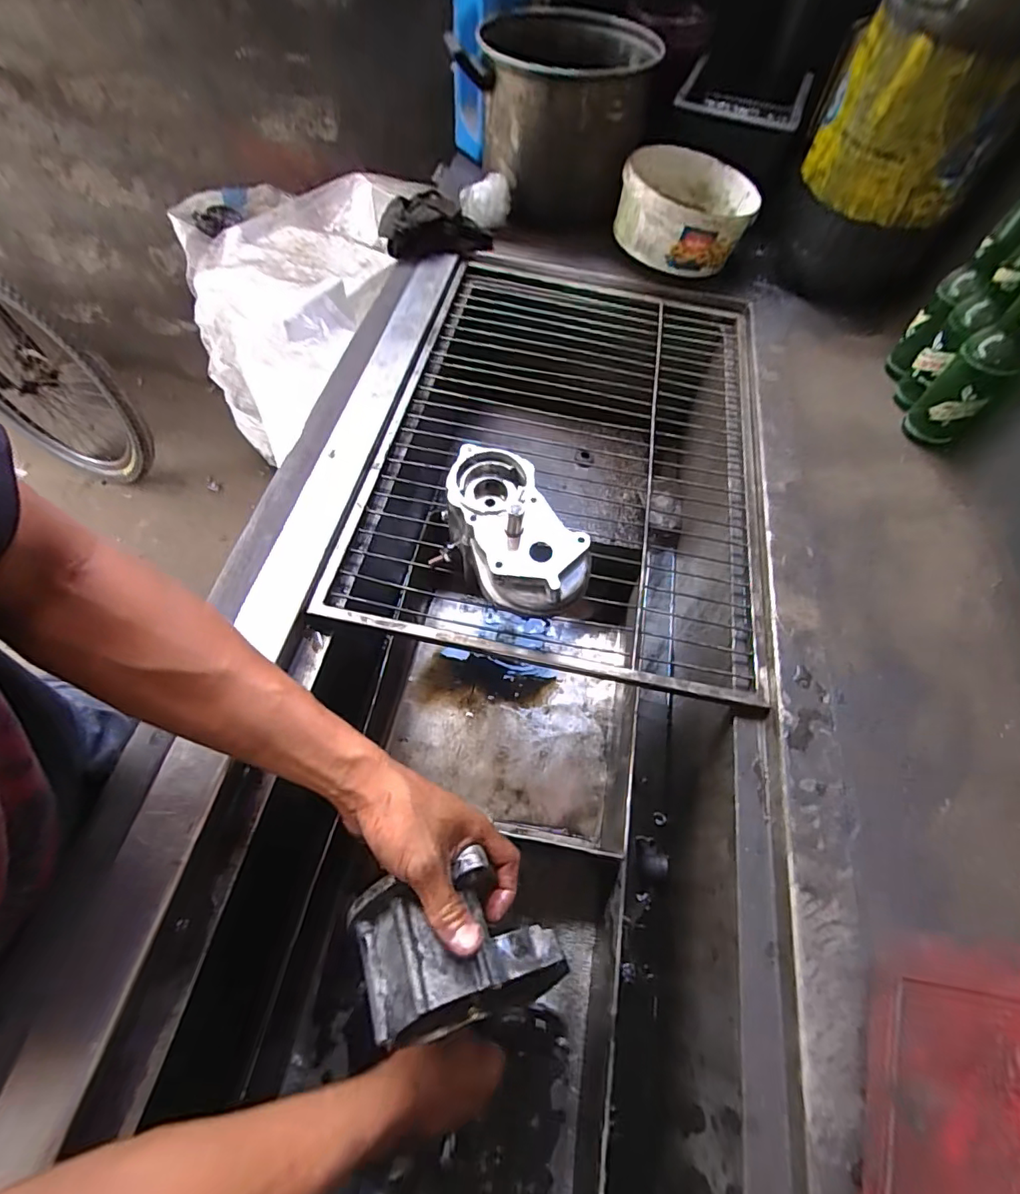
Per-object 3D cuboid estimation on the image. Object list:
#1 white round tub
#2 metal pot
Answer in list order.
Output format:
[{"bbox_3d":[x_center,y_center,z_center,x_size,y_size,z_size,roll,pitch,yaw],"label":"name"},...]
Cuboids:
[{"bbox_3d":[0.258,-0.568,0.760,0.189,0.094,0.195,1,60,-2],"label":"white round tub"},{"bbox_3d":[0.075,-0.704,0.768,0.219,0.180,0.295,2,60,-1],"label":"metal pot"}]

